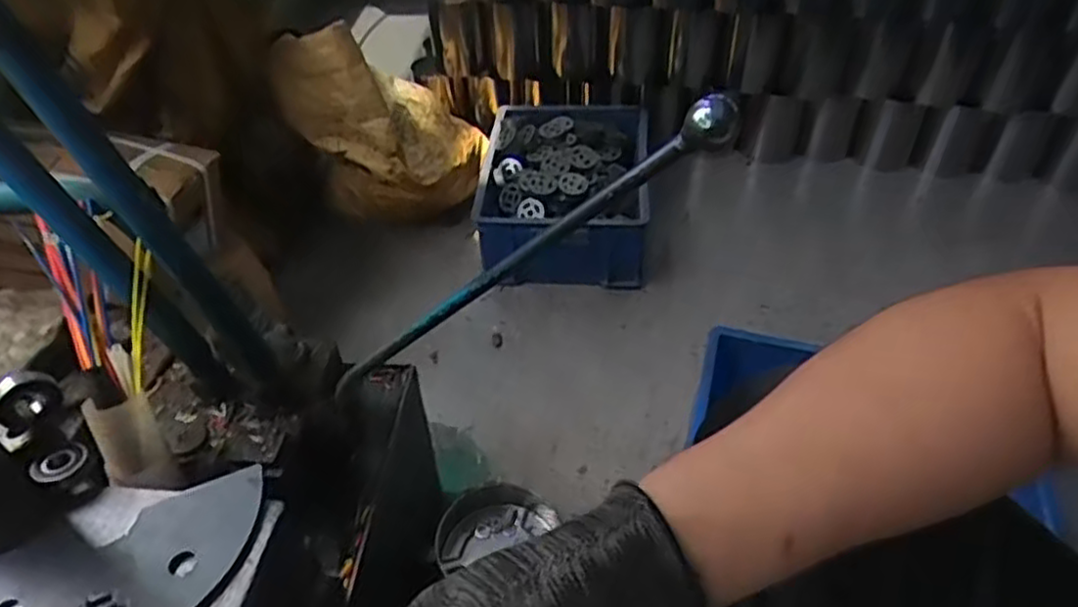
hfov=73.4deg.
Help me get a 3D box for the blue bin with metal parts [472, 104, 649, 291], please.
[{"bbox_3d":[0.052,-0.224,1.385,0.304,0.165,0.431,2,43,5],"label":"blue bin with metal parts"}]

